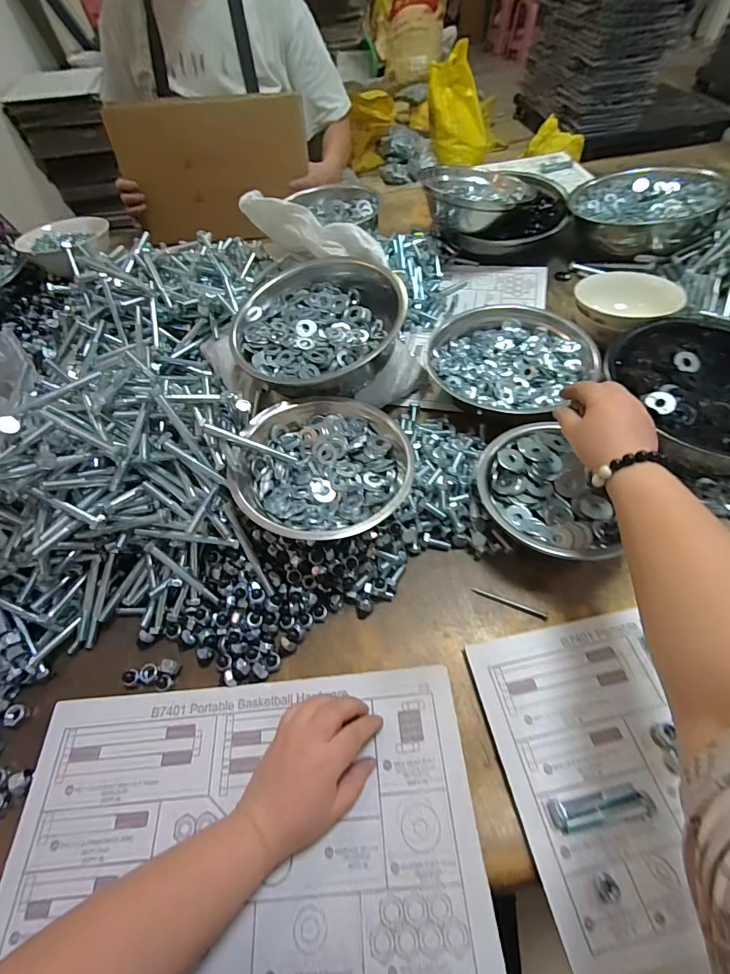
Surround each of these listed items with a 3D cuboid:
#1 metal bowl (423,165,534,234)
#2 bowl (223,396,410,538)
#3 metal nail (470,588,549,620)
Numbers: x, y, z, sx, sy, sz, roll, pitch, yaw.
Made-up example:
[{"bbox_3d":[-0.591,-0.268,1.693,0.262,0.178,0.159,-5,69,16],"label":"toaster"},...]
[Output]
[{"bbox_3d":[0.202,-0.538,0.762,0.167,0.057,0.167,27,63,20],"label":"metal bowl"},{"bbox_3d":[-0.044,-0.026,0.440,0.175,0.063,0.175,-11,57,-3],"label":"bowl"},{"bbox_3d":[0.151,0.121,0.426,0.077,0.004,0.007,19,60,16],"label":"metal nail"}]

